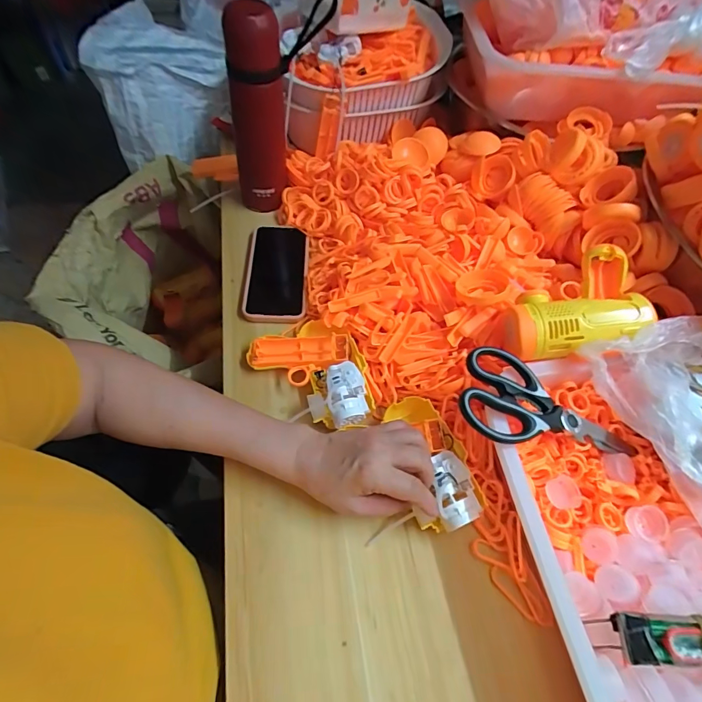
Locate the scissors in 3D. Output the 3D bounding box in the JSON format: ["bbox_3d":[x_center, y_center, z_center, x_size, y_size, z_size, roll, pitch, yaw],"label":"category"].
[{"bbox_3d":[0.189,0.059,0.382,0.187,0.021,0.085,20,57,-12],"label":"scissors"}]

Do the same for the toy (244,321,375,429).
[{"bbox_3d":[-0.044,0.027,0.456,0.116,0.033,0.133,-15,60,-14],"label":"toy"}]

